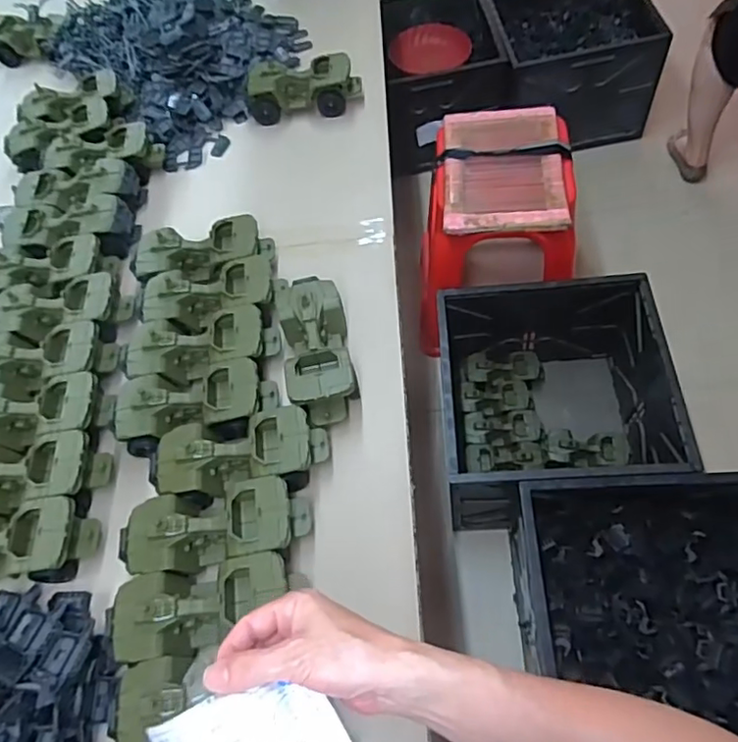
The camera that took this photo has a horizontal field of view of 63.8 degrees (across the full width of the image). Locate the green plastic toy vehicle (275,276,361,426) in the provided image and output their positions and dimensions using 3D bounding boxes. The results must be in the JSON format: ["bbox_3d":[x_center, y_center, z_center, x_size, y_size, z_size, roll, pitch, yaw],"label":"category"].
[{"bbox_3d":[-0.067,-0.033,0.741,0.081,0.068,0.203,-13,59,1],"label":"green plastic toy vehicle"}]

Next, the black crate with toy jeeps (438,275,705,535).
[{"bbox_3d":[0.372,0.060,1.263,0.431,0.324,0.464,-4,60,7],"label":"black crate with toy jeeps"}]

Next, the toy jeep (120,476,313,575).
[{"bbox_3d":[-0.165,0.171,0.642,0.198,0.070,0.083,-9,59,3],"label":"toy jeep"}]

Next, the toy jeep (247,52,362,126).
[{"bbox_3d":[-0.115,-0.483,1.013,0.200,0.074,0.068,-6,60,5],"label":"toy jeep"}]

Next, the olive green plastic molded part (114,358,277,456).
[{"bbox_3d":[-0.212,0.037,0.719,0.194,0.065,0.088,-11,59,2],"label":"olive green plastic molded part"}]

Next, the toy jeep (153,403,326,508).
[{"bbox_3d":[-0.148,0.098,0.678,0.198,0.074,0.084,-9,59,4],"label":"toy jeep"}]

